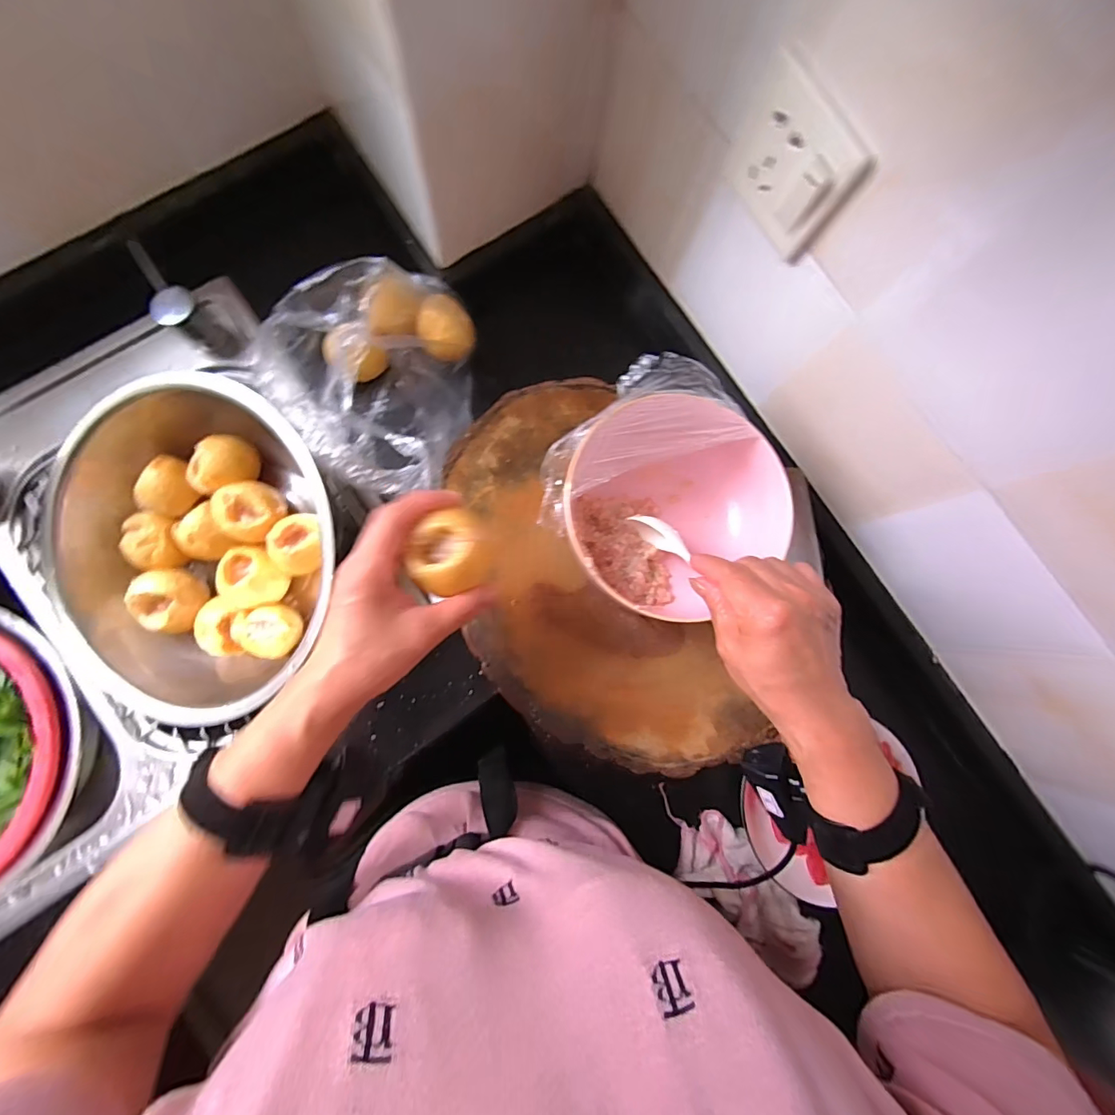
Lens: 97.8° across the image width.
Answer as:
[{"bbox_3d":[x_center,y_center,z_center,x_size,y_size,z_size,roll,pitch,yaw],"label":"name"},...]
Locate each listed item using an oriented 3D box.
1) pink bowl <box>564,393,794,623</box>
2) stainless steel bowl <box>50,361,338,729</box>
[{"bbox_3d":[0.095,-0.043,0.418,0.171,0.078,0.167,1,83,-5],"label":"pink bowl"},{"bbox_3d":[-0.364,-0.015,0.493,0.288,0.153,0.314,1,83,-5],"label":"stainless steel bowl"}]

